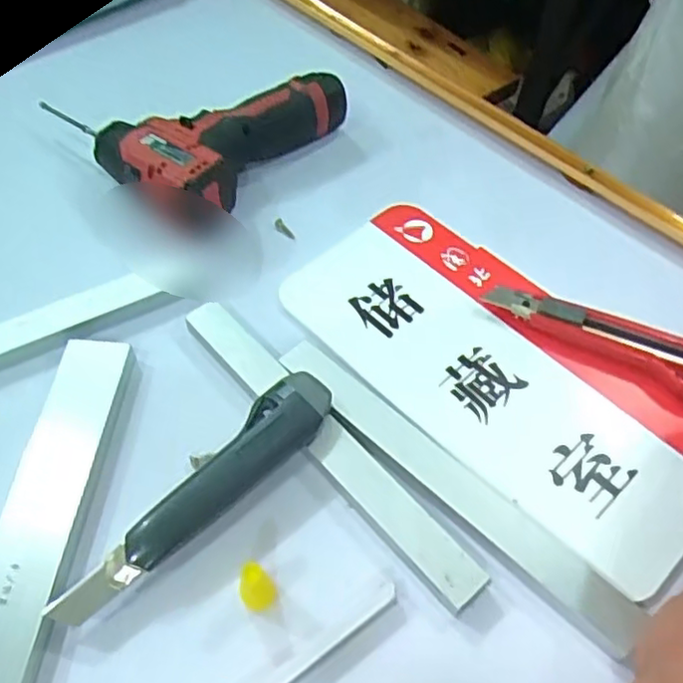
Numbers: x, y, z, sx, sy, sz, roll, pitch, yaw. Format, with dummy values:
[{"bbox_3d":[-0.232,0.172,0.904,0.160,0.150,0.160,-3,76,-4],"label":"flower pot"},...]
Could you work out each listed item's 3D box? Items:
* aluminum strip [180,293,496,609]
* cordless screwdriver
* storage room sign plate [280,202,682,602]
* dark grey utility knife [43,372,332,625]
[{"bbox_3d":[-0.013,0.055,0.395,0.025,0.015,0.246,-36,62,-20],"label":"aluminum strip"},{"bbox_3d":[-0.113,-0.179,0.529,0.168,0.059,0.185,31,62,21],"label":"cordless screwdriver"},{"bbox_3d":[0.099,0.014,0.425,0.135,0.010,0.294,-38,62,-21],"label":"storage room sign plate"},{"bbox_3d":[-0.078,0.084,0.367,0.182,0.031,0.038,-38,62,-21],"label":"dark grey utility knife"}]

